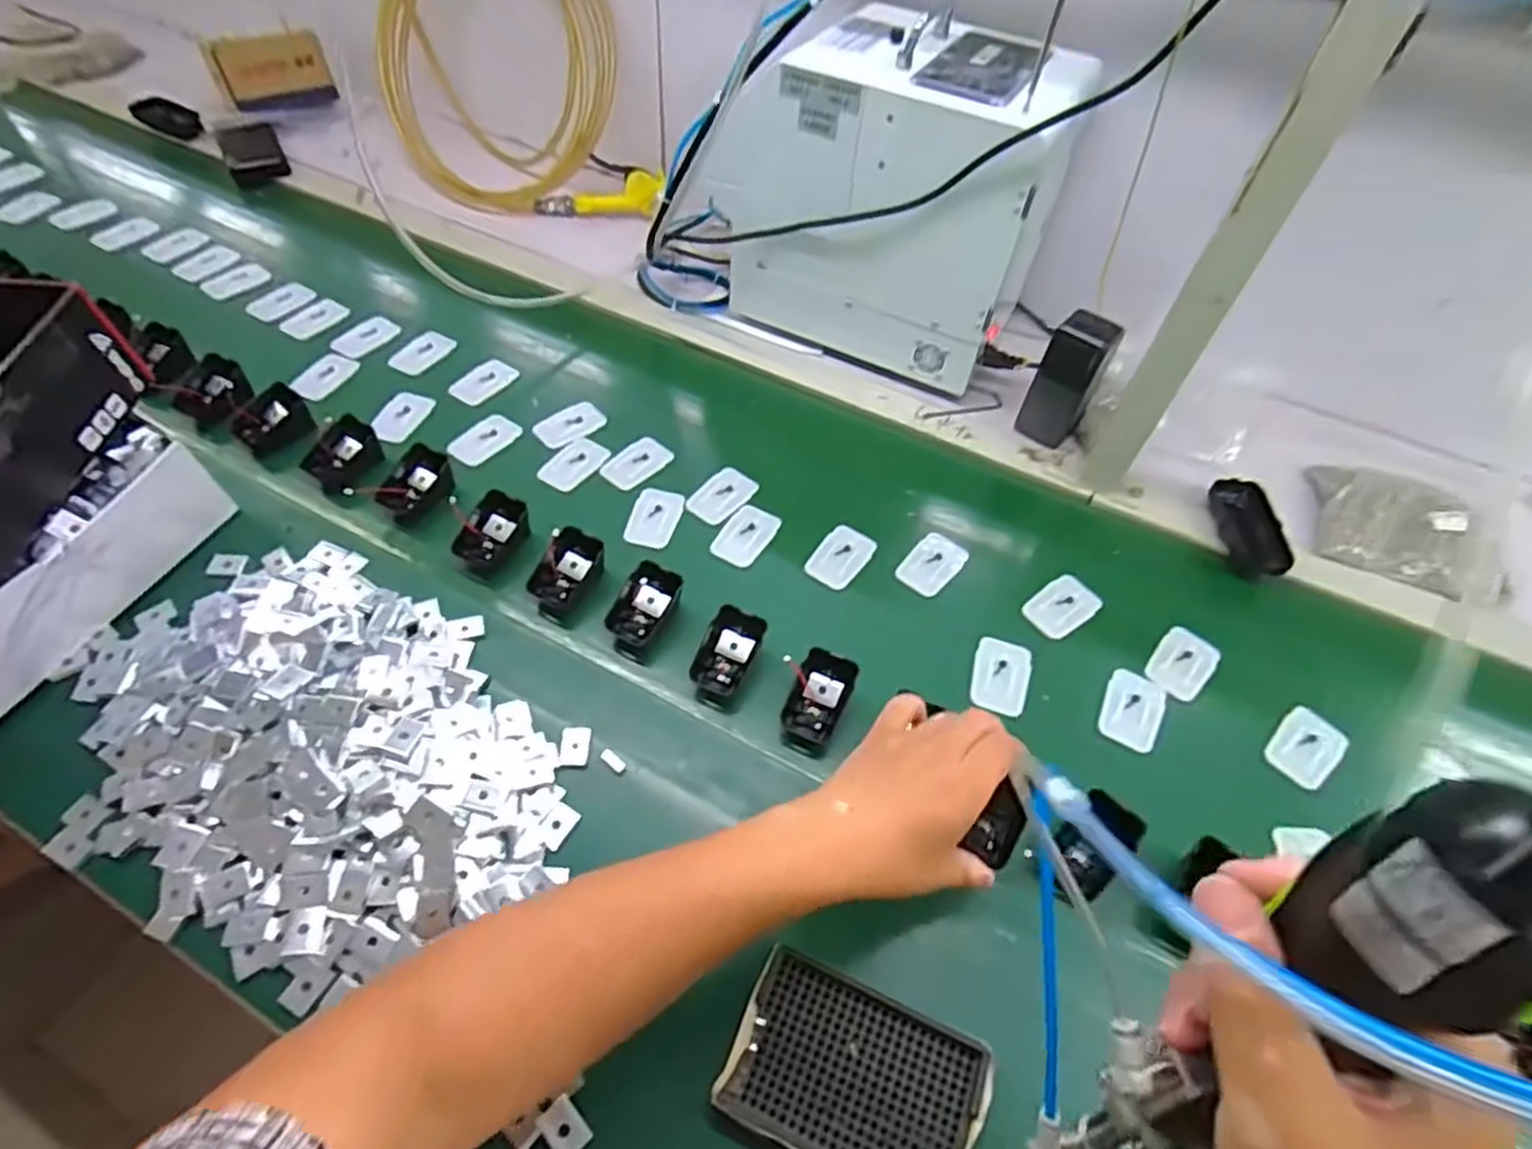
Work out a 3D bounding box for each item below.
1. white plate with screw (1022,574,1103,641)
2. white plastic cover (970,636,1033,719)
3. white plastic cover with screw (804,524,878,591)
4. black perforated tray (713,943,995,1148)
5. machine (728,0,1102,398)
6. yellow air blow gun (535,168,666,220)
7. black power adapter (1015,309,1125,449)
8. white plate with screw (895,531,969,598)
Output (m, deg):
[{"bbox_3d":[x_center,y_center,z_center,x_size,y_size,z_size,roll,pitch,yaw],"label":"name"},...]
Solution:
[{"bbox_3d":[0.267,0.028,0.658,0.070,0.007,0.046,-29,62,-28],"label":"white plate with screw"},{"bbox_3d":[0.198,0.085,0.613,0.047,0.004,0.067,22,52,8],"label":"white plastic cover"},{"bbox_3d":[0.070,-0.016,0.682,0.044,0.009,0.067,33,54,16],"label":"white plastic cover with screw"},{"bbox_3d":[0.053,0.295,0.429,0.142,0.017,0.092,24,52,9],"label":"black perforated tray"},{"bbox_3d":[0.133,-0.395,0.786,0.310,0.294,0.187,28,53,12],"label":"machine"},{"bbox_3d":[-0.223,-0.506,0.980,0.169,0.060,0.031,6,52,-5],"label":"yellow air blow gun"},{"bbox_3d":[0.306,-0.195,0.745,0.063,0.130,0.047,30,56,19],"label":"black power adapter"},{"bbox_3d":[0.156,-0.010,0.682,0.046,0.007,0.068,36,55,18],"label":"white plate with screw"}]

